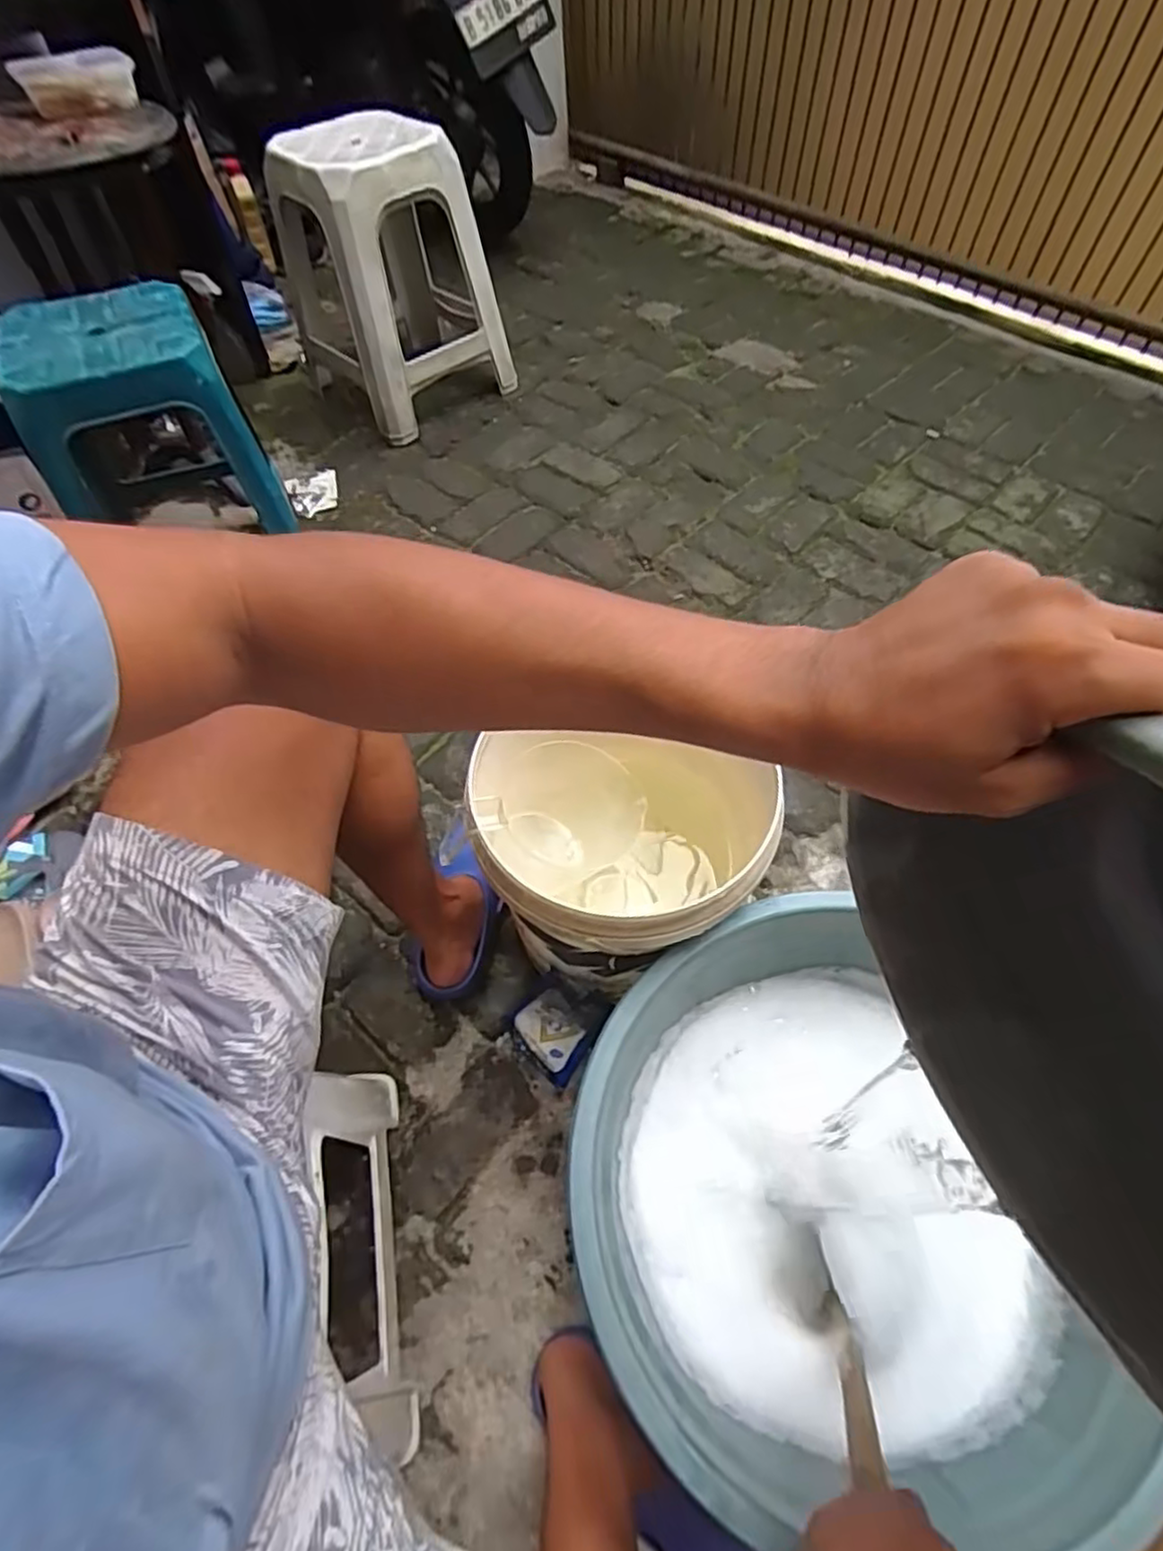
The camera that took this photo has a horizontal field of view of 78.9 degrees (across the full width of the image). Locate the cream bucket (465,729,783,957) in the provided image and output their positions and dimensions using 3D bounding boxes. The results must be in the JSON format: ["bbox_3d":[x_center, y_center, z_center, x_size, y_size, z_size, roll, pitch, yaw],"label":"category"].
[{"bbox_3d":[0.053,0.078,0.811,0.286,0.331,0.306,-1,59,2],"label":"cream bucket"}]

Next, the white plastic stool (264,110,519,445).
[{"bbox_3d":[-0.401,-1.054,1.504,0.397,0.481,0.359,-32,63,-15],"label":"white plastic stool"}]

